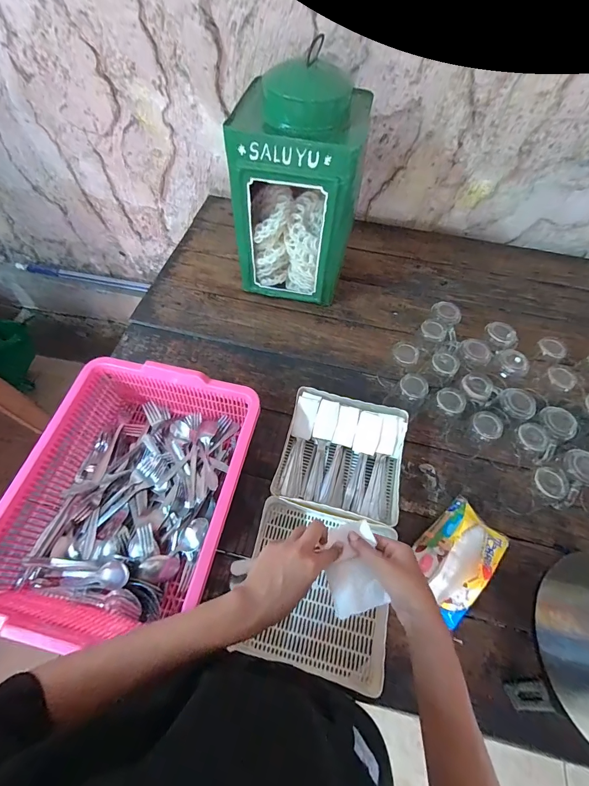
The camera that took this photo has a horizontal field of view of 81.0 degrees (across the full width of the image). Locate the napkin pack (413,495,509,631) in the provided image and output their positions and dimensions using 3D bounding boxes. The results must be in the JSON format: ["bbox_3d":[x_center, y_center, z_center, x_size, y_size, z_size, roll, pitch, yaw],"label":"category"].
[{"bbox_3d":[0.261,0.262,0.554,0.159,0.062,0.110,-37,68,-20],"label":"napkin pack"}]

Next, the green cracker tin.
[{"bbox_3d":[0.005,-0.397,0.719,0.229,0.391,0.184,12,61,5],"label":"green cracker tin"}]

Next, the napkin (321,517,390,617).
[{"bbox_3d":[0.071,0.212,0.423,0.064,0.010,0.101,-7,61,-6],"label":"napkin"}]

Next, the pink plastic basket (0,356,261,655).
[{"bbox_3d":[-0.245,0.156,0.550,0.304,0.126,0.384,13,61,5],"label":"pink plastic basket"}]

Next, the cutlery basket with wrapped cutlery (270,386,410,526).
[{"bbox_3d":[0.085,0.109,0.628,0.213,0.064,0.203,13,61,5],"label":"cutlery basket with wrapped cutlery"}]

